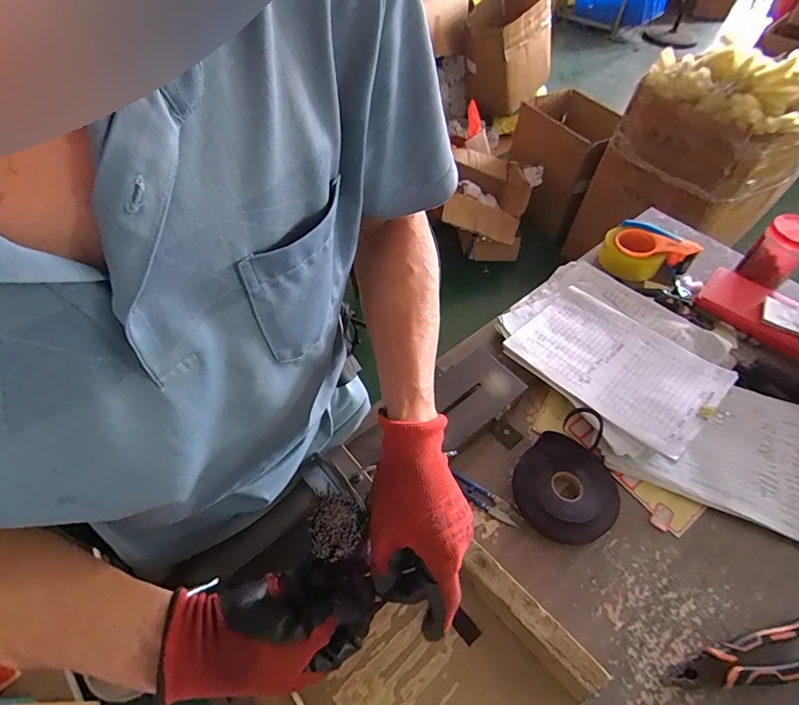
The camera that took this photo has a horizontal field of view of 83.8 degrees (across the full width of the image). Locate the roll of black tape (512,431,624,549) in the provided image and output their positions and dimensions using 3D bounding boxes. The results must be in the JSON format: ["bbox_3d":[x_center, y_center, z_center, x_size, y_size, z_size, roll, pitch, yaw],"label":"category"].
[{"bbox_3d":[0.230,0.189,0.617,0.136,0.027,0.137,-1,52,1],"label":"roll of black tape"}]

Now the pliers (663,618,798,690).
[{"bbox_3d":[0.394,0.349,0.499,0.183,0.015,0.051,-12,52,-7],"label":"pliers"}]

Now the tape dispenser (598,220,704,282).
[{"bbox_3d":[0.495,-0.199,0.906,0.128,0.062,0.152,-34,61,-24],"label":"tape dispenser"}]

